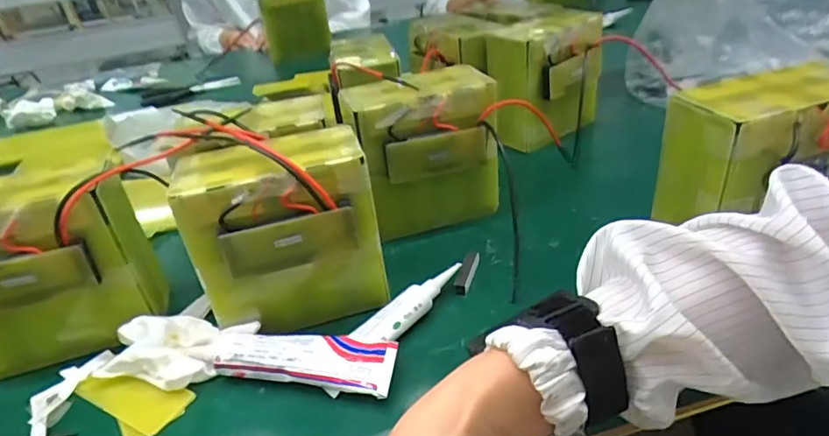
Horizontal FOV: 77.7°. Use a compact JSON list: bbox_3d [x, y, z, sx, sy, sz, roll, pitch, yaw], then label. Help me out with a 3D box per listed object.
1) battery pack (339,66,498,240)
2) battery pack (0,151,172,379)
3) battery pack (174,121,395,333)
[{"bbox_3d":[0.015,-0.066,0.531,0.147,0.151,0.082,-13,33,-8],"label":"battery pack"},{"bbox_3d":[-0.292,0.041,0.416,0.147,0.145,0.091,-14,33,-11],"label":"battery pack"},{"bbox_3d":[-0.104,0.005,0.424,0.142,0.135,0.112,-13,33,-10],"label":"battery pack"}]

